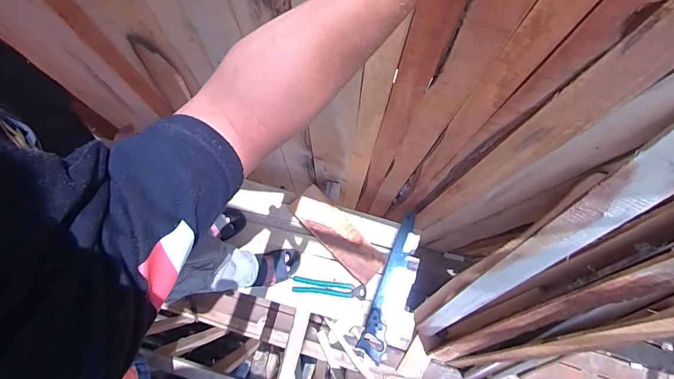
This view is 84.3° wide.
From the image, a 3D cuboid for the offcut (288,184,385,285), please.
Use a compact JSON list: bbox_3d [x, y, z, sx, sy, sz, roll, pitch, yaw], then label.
[{"bbox_3d":[0.000,0.156,1.289,0.124,0.045,0.370,-43,80,-9],"label":"offcut"}]

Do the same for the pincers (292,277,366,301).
[{"bbox_3d":[-0.025,0.335,1.259,0.245,0.022,0.048,7,76,2],"label":"pincers"}]

